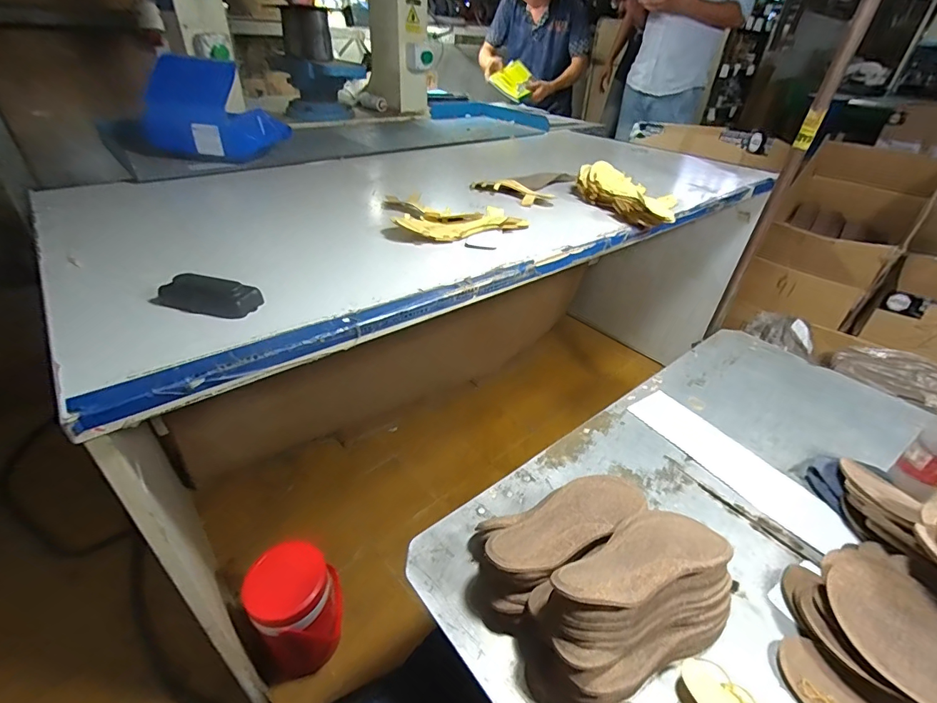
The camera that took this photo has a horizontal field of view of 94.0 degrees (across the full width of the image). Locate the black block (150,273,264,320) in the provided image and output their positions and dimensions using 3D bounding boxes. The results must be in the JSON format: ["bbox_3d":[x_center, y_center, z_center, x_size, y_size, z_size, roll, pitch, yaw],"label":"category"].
[{"bbox_3d":[-0.303,-0.066,0.500,0.121,0.027,0.048,10,36,9],"label":"black block"}]

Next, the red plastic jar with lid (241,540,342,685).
[{"bbox_3d":[-0.307,0.481,0.799,0.137,0.267,0.137,-1,36,-6],"label":"red plastic jar with lid"}]

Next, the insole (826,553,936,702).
[{"bbox_3d":[0.485,0.333,0.437,0.095,0.020,0.243,-36,40,9],"label":"insole"}]

